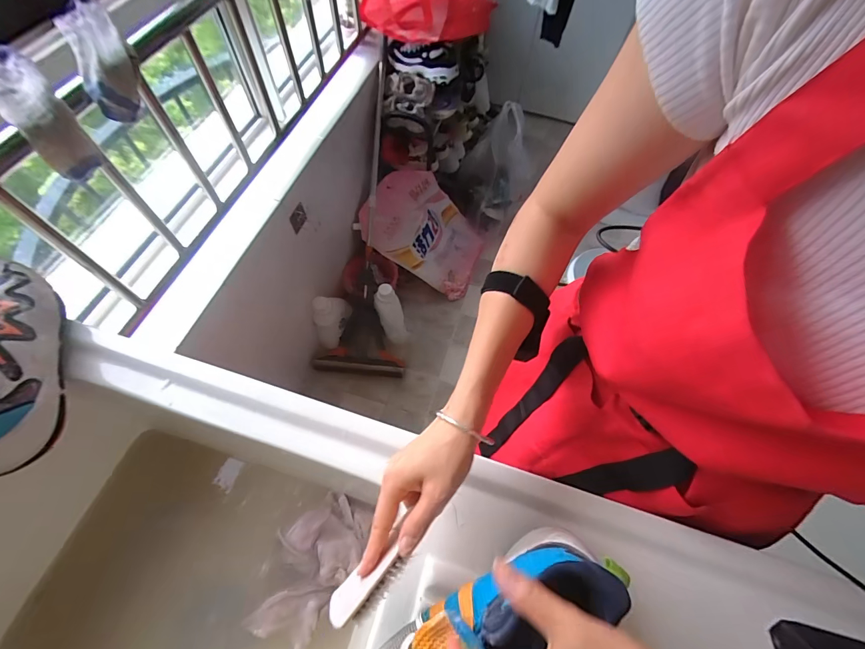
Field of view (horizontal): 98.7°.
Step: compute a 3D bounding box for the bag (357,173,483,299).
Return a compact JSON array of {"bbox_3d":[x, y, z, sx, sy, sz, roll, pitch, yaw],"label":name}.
[{"bbox_3d":[-0.020,-0.379,1.522,0.336,0.552,0.090,-59,33,1],"label":"bag"}]

